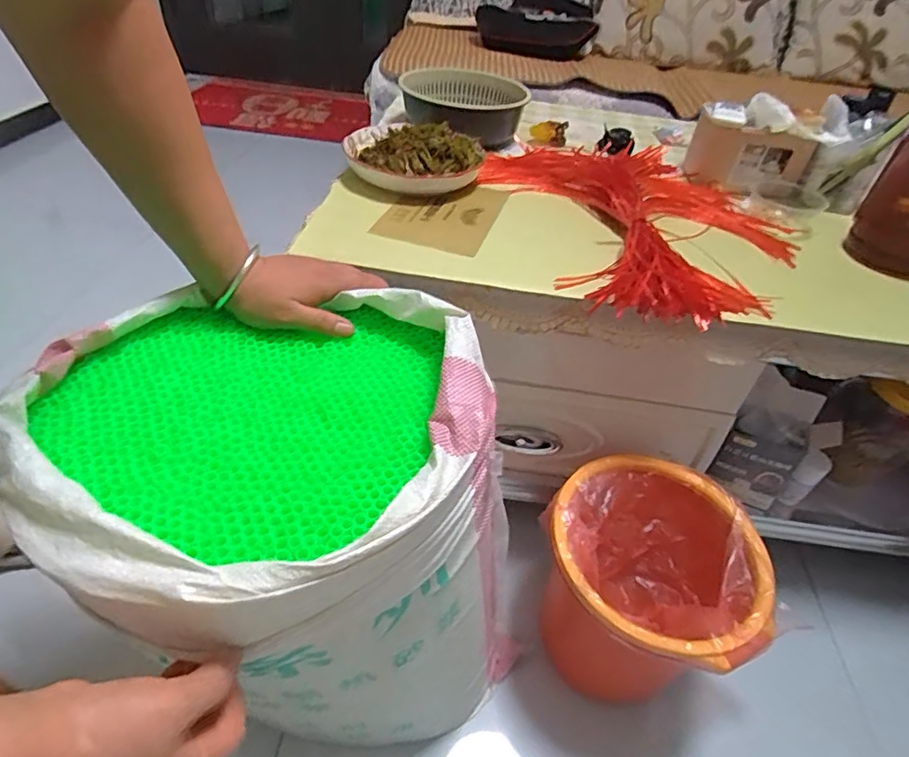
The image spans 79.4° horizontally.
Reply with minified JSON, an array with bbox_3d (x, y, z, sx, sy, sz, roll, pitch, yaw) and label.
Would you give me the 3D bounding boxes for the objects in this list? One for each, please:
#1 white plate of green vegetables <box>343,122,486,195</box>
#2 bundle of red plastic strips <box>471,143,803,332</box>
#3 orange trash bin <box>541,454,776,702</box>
[{"bbox_3d":[-0.061,-0.335,0.821,0.204,0.055,0.188,5,42,-2],"label":"white plate of green vegetables"},{"bbox_3d":[0.273,-0.247,0.790,0.398,0.046,0.500,-10,45,-17],"label":"bundle of red plastic strips"},{"bbox_3d":[0.236,0.297,0.748,0.251,0.280,0.250,4,42,-3],"label":"orange trash bin"}]

